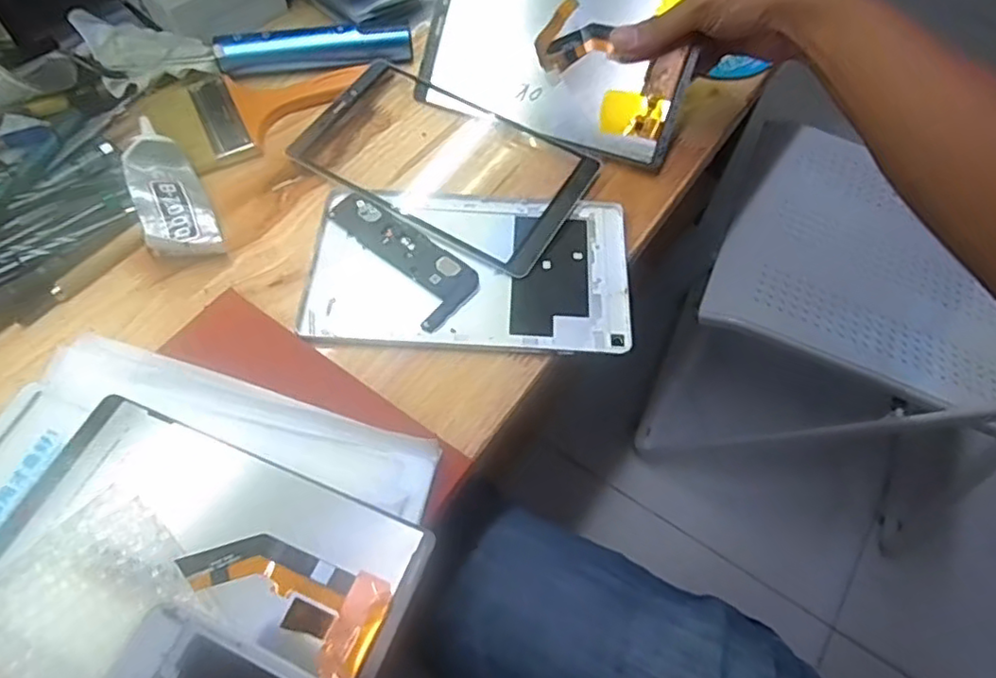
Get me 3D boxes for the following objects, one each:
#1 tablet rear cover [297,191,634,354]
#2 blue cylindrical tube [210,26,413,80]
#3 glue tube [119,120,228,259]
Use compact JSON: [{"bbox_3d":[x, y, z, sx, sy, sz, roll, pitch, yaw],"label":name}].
[{"bbox_3d":[-0.018,-0.049,0.422,0.211,0.005,0.125,2,60,0],"label":"tablet rear cover"},{"bbox_3d":[-0.145,-0.234,0.499,0.149,0.024,0.023,-7,61,-6],"label":"blue cylindrical tube"},{"bbox_3d":[-0.227,-0.102,0.425,0.042,0.023,0.110,-25,79,-15],"label":"glue tube"}]

